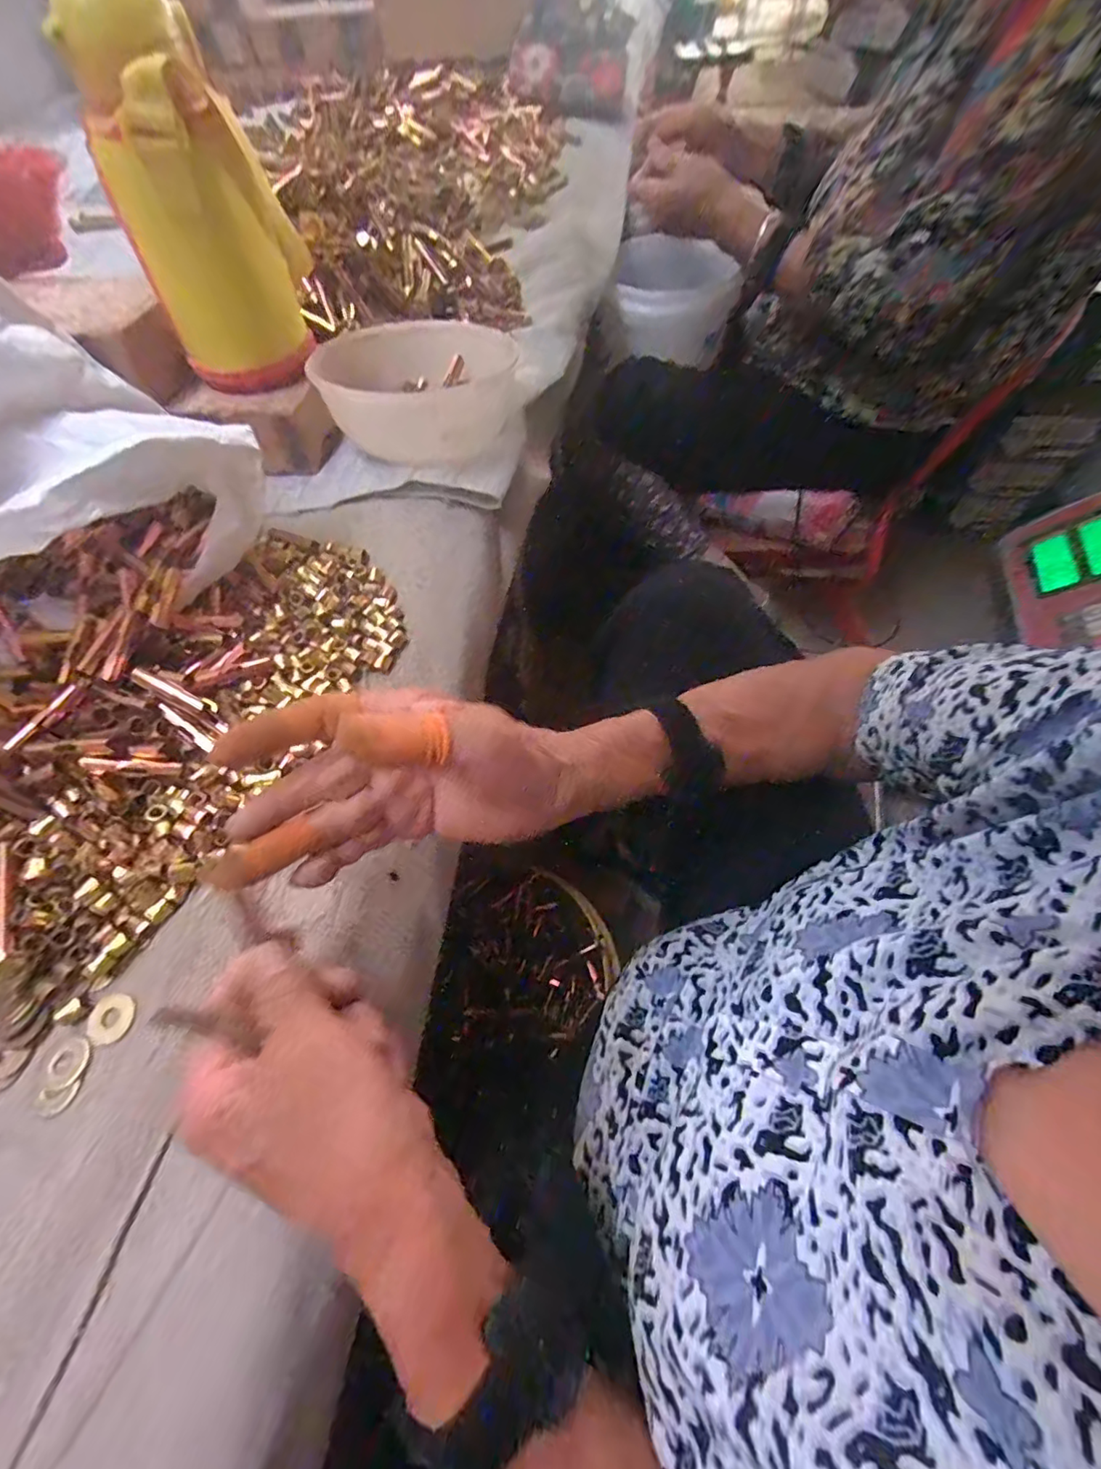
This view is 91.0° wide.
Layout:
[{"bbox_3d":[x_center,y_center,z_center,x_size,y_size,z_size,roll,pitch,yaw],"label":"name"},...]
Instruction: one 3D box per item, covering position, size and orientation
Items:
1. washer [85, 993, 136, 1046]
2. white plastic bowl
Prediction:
[{"bbox_3d":[-0.205,0.132,0.251,0.021,0.004,0.021,-15,61,-6],"label":"washer"},{"bbox_3d":[-0.099,-0.271,0.430,0.125,0.063,0.138,20,63,9],"label":"white plastic bowl"}]

